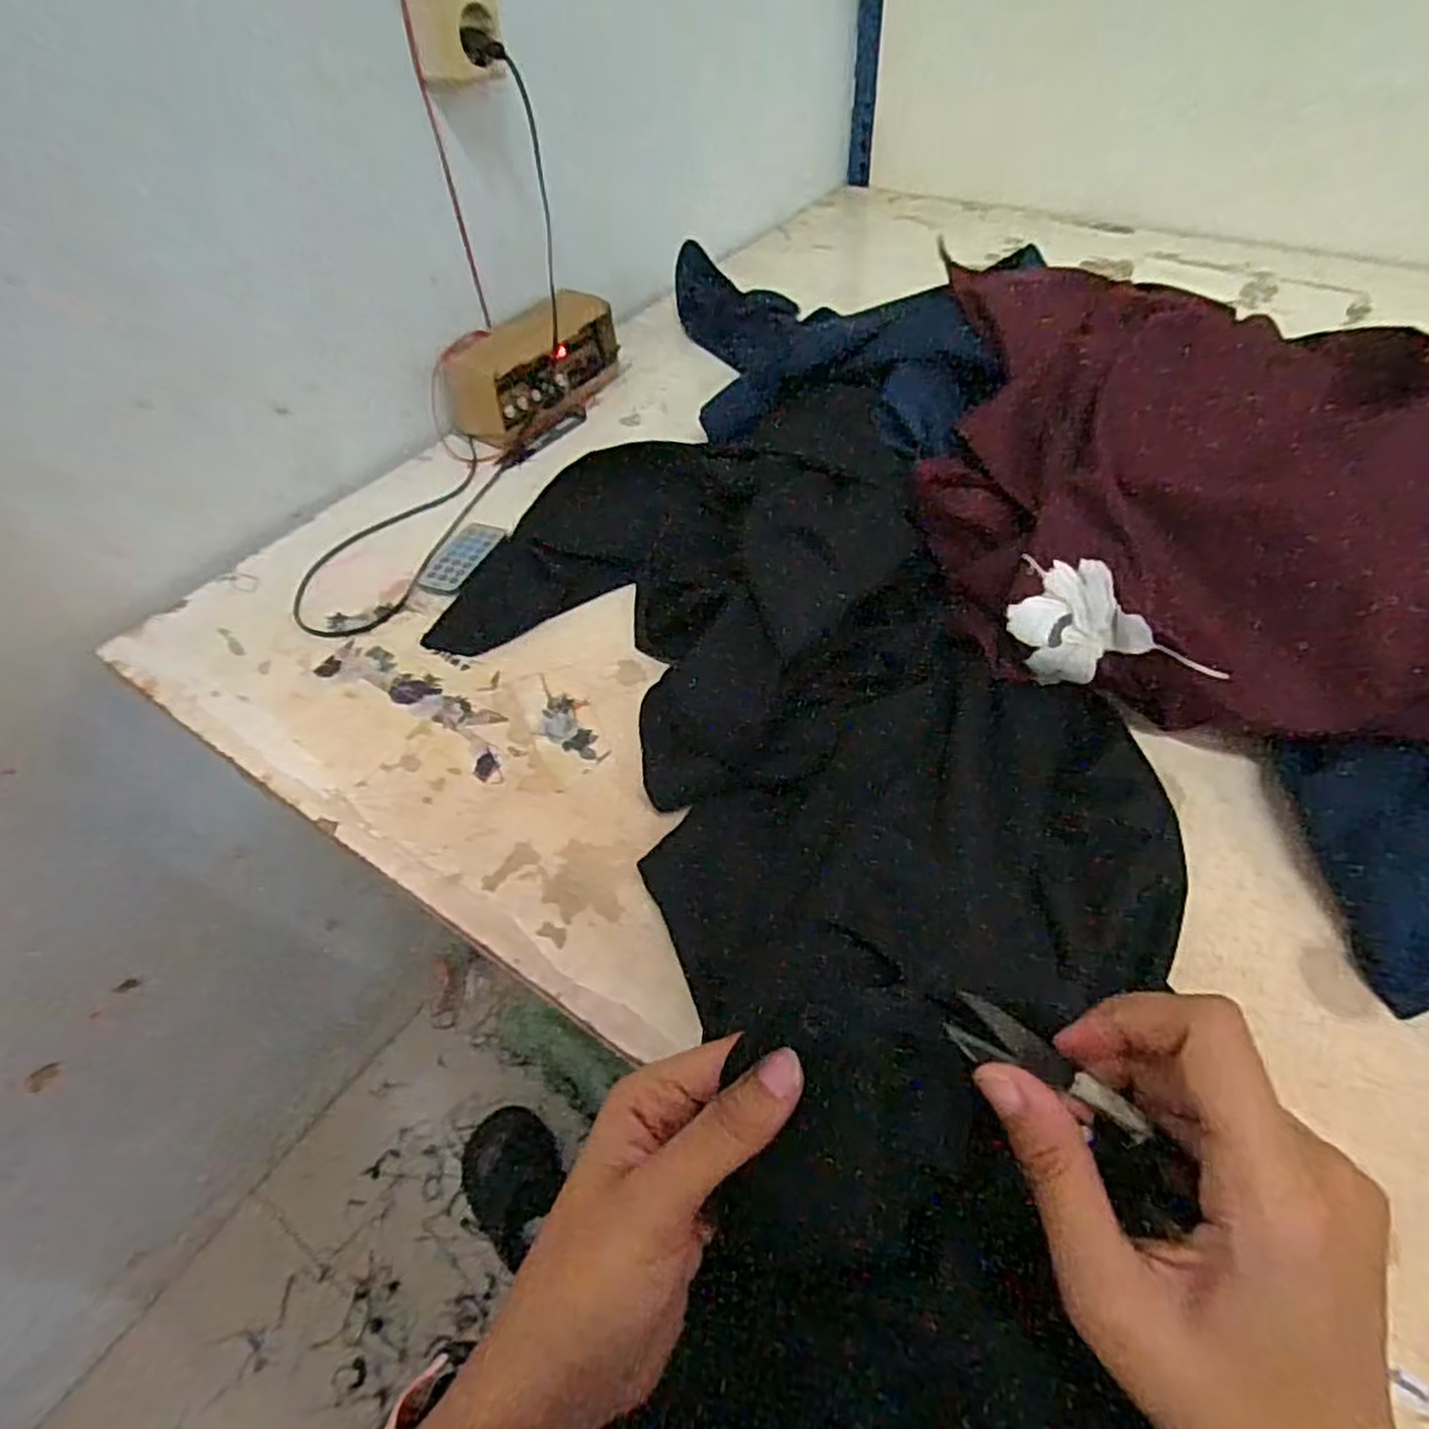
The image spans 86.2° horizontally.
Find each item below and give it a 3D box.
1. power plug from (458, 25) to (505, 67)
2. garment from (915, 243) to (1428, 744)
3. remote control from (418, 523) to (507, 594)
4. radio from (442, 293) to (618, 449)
[{"bbox_3d":[-0.185,-0.533,0.610,0.031,0.025,0.019,-13,51,-7],"label":"power plug"},{"bbox_3d":[0.407,-0.137,0.497,0.520,0.173,0.355,6,52,8],"label":"garment"},{"bbox_3d":[-0.215,-0.134,0.648,0.041,0.004,0.087,16,54,15],"label":"remote control"},{"bbox_3d":[-0.181,-0.354,0.772,0.069,0.096,0.186,20,53,34],"label":"radio"}]

